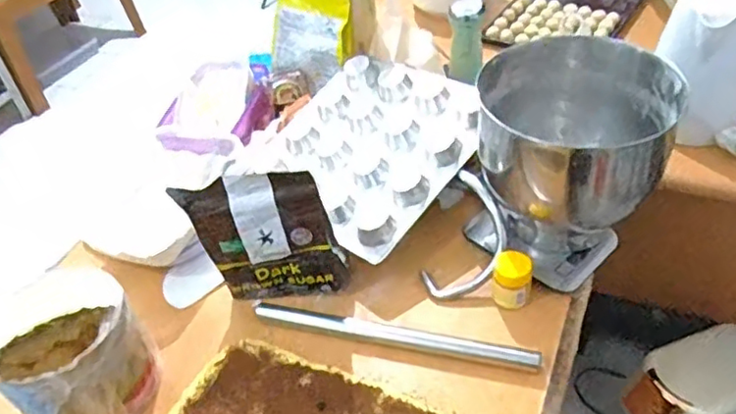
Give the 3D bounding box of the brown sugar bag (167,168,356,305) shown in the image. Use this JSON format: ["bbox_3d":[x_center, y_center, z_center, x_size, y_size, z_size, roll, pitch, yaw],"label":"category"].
[{"bbox_3d":[-0.125,0.043,0.768,0.175,0.194,0.043,-7,42,0],"label":"brown sugar bag"}]

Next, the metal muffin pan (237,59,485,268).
[{"bbox_3d":[0.001,-0.100,0.922,0.305,0.033,0.292,32,73,38],"label":"metal muffin pan"}]

